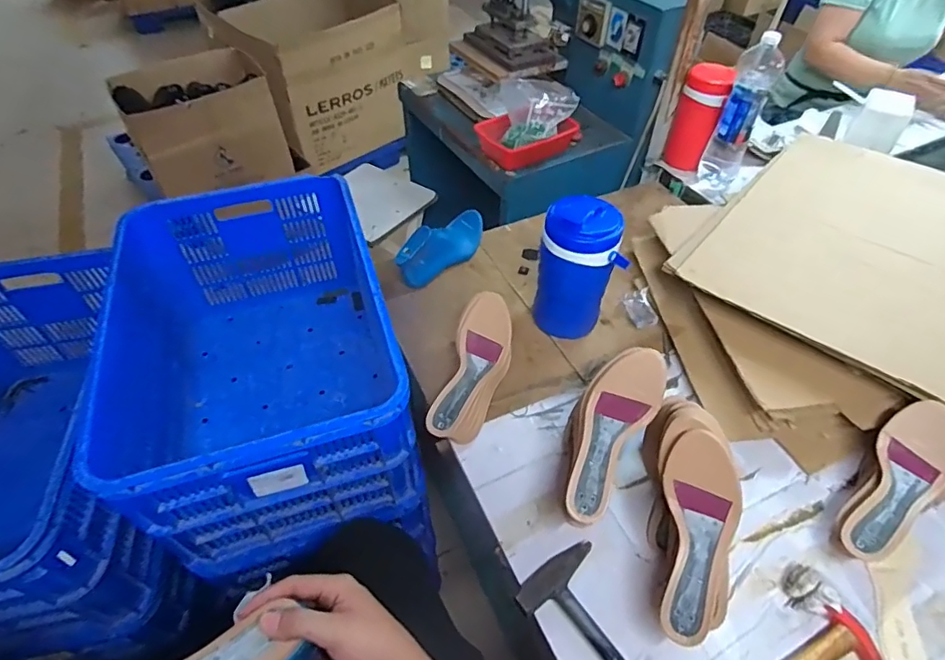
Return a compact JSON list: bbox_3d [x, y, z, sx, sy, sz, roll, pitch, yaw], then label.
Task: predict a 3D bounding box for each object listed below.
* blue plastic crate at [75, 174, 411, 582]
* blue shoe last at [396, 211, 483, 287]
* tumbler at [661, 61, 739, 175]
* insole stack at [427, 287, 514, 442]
[{"bbox_3d":[-0.376,0.043,0.966,0.427,0.332,0.608,-14,50,-11],"label":"blue plastic crate"},{"bbox_3d":[-0.054,-0.174,1.047,0.084,0.105,0.236,22,53,19],"label":"blue shoe last"},{"bbox_3d":[0.509,-0.478,1.195,0.097,0.223,0.092,0,49,0],"label":"tumbler"},{"bbox_3d":[0.003,0.061,0.840,0.094,0.062,0.247,12,64,13],"label":"insole stack"}]

